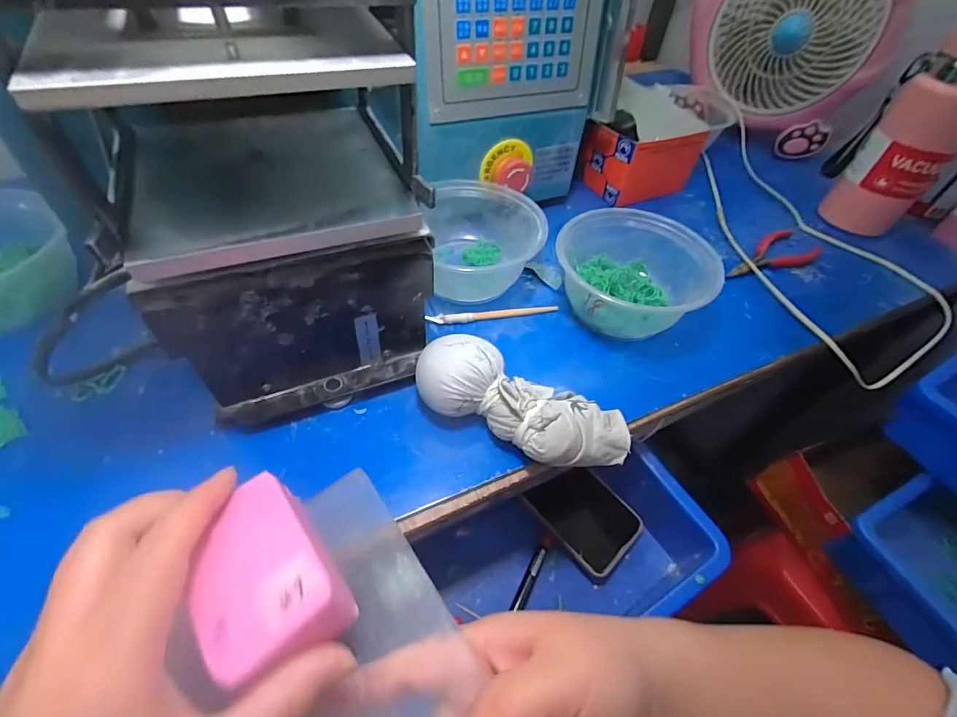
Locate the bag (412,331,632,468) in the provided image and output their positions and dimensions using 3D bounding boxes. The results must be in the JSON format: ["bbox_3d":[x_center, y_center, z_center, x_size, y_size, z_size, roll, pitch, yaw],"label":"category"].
[{"bbox_3d":[0.029,0.035,0.300,0.149,0.050,0.055,23,52,13],"label":"bag"}]

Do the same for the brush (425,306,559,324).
[{"bbox_3d":[0.014,-0.039,0.385,0.119,0.007,0.011,-7,52,-11],"label":"brush"}]

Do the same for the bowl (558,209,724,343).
[{"bbox_3d":[0.133,-0.077,0.388,0.128,0.071,0.106,7,51,1],"label":"bowl"}]

